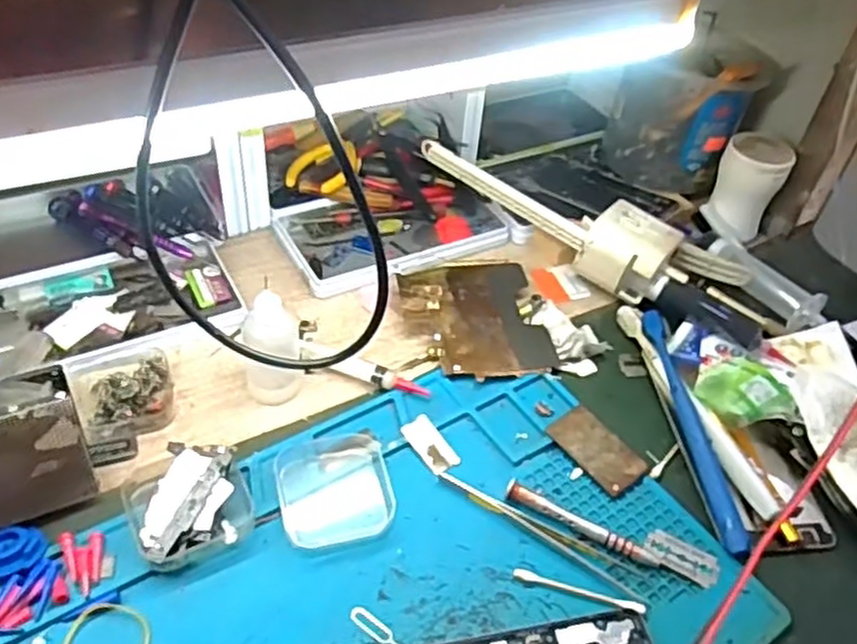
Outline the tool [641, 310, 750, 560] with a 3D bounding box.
[{"bbox_3d":[0.172,0.065,0.487,0.015,0.016,0.186,0,45,-8],"label":"tool"}]

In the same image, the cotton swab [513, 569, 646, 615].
[{"bbox_3d":[0.082,0.146,0.404,0.070,0.008,0.008,16,45,8],"label":"cotton swab"}]

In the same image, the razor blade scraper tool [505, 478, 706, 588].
[{"bbox_3d":[0.100,0.121,0.428,0.118,0.011,0.011,22,47,14],"label":"razor blade scraper tool"}]

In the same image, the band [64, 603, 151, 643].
[{"bbox_3d":[-0.159,0.160,0.365,0.041,0.004,0.042,4,45,-4],"label":"band"}]

